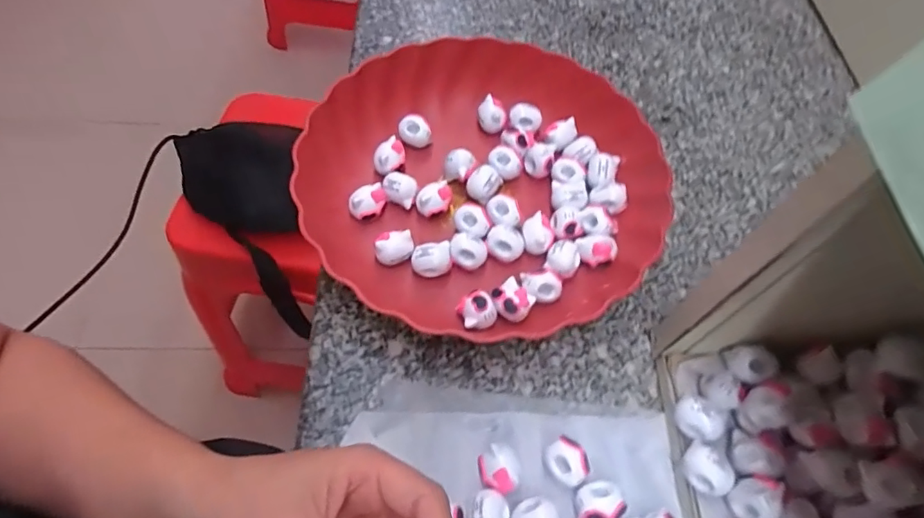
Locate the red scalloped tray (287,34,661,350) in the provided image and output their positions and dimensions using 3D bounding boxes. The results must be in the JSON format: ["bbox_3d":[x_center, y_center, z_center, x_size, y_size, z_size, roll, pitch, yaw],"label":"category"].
[{"bbox_3d":[0.015,-0.055,0.366,0.239,0.049,0.237,15,60,5],"label":"red scalloped tray"}]

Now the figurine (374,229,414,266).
[{"bbox_3d":[-0.045,-0.006,0.346,0.024,0.022,0.017,-6,60,-7],"label":"figurine"}]

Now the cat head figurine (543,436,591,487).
[{"bbox_3d":[0.056,0.112,0.285,0.021,0.018,0.024,-26,65,-18],"label":"cat head figurine"}]

